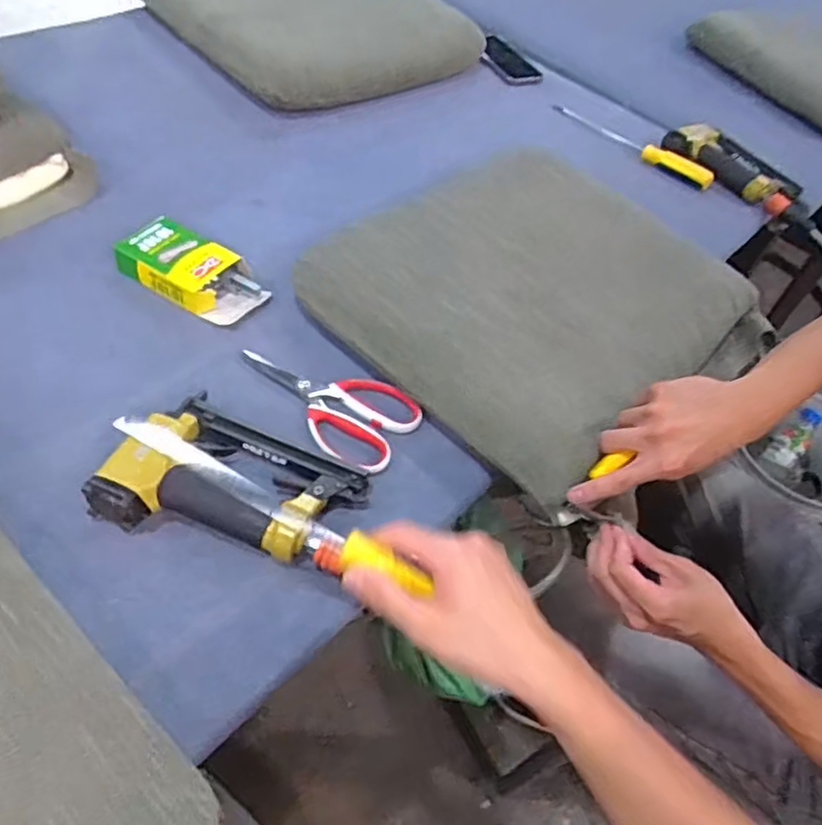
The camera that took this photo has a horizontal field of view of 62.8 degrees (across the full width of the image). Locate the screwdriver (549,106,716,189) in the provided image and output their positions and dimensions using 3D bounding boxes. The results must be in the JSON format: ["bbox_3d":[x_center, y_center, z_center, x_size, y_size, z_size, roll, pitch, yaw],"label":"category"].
[{"bbox_3d":[0.368,-0.459,1.143,0.032,0.036,0.336,-24,59,-27],"label":"screwdriver"}]

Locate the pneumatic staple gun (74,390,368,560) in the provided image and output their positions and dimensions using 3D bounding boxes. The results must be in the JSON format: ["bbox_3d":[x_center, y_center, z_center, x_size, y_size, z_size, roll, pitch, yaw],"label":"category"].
[{"bbox_3d":[-0.145,0.061,0.562,0.185,0.054,0.142,24,50,9],"label":"pneumatic staple gun"}]

